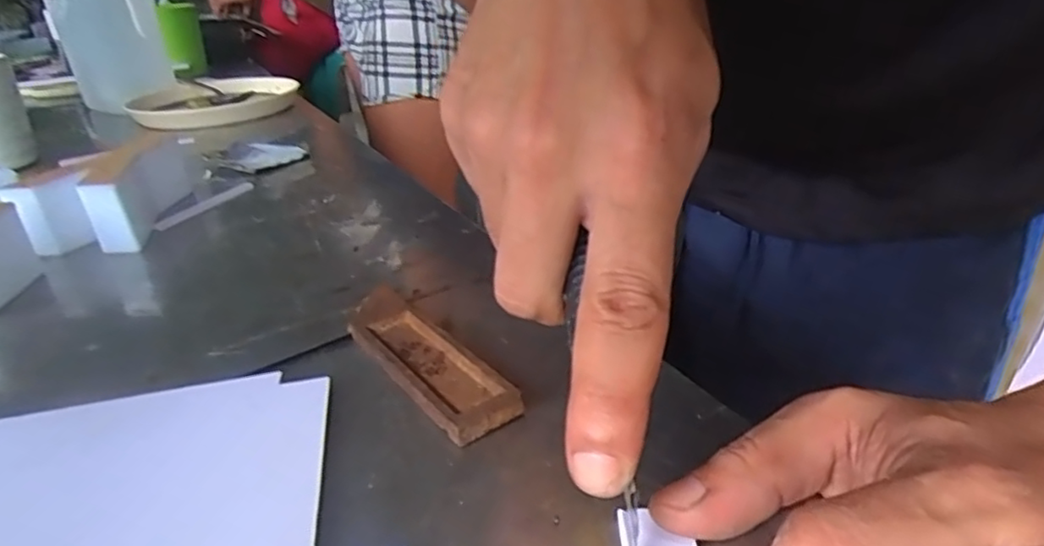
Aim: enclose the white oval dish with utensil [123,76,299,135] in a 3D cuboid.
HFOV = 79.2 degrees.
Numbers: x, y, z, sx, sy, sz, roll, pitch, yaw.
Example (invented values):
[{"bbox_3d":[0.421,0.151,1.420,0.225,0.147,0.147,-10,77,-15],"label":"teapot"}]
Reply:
[{"bbox_3d":[-0.350,-0.195,0.706,0.143,0.026,0.148,11,29,24],"label":"white oval dish with utensil"}]

